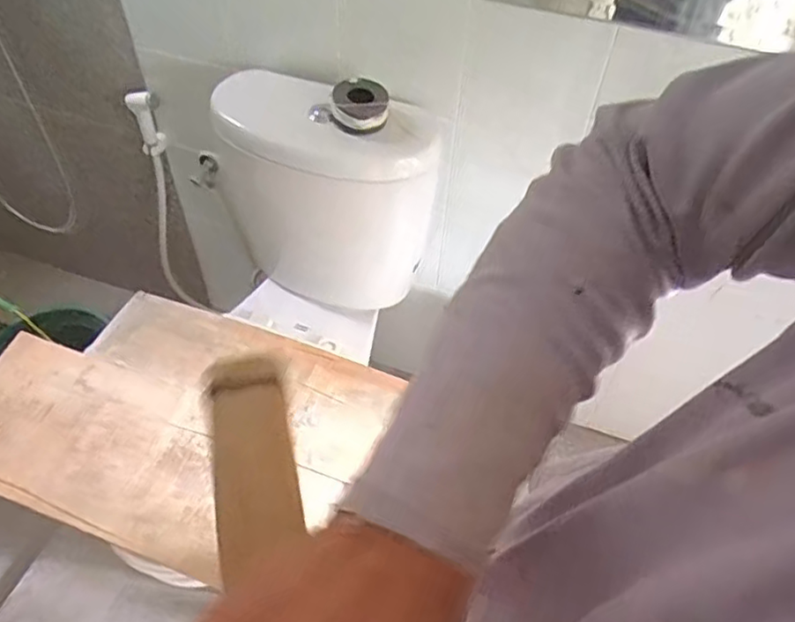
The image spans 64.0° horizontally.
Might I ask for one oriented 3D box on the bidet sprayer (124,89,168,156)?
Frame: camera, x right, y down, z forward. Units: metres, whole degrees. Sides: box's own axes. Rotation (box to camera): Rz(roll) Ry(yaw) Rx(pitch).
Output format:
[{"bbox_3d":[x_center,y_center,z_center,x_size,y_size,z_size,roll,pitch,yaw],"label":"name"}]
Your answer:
[{"bbox_3d":[-0.472,-0.353,1.211,0.054,0.140,0.055,-19,53,-18],"label":"bidet sprayer"}]

